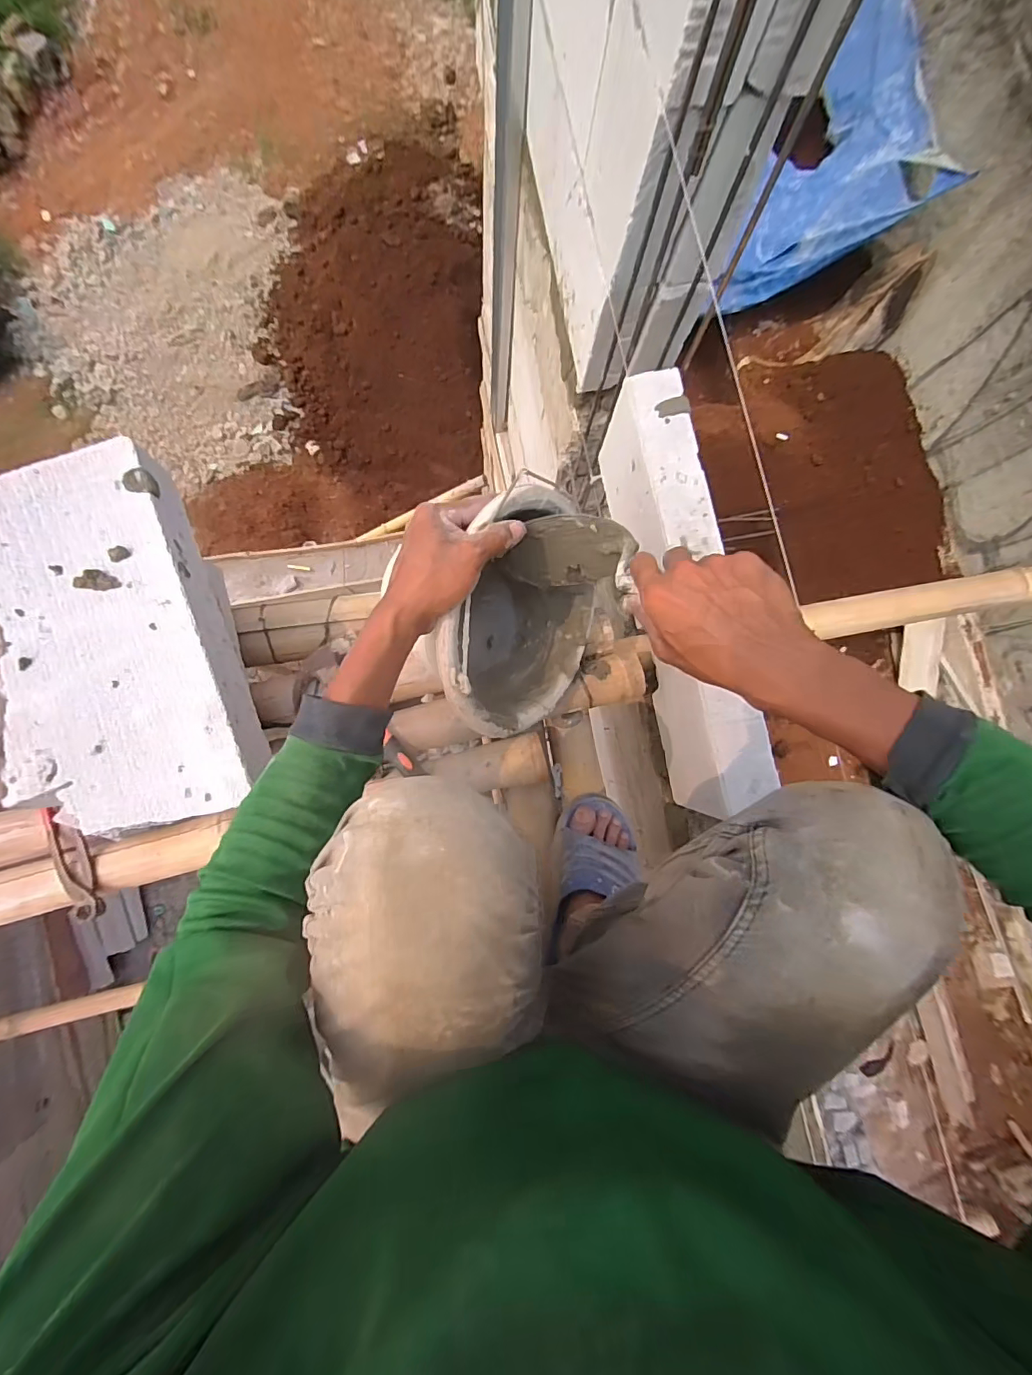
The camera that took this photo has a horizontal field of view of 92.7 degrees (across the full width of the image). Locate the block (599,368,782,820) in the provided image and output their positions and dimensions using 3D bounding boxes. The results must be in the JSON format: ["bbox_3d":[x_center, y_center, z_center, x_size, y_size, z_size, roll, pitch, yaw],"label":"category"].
[{"bbox_3d":[0.231,-0.127,0.722,0.075,0.192,0.581,-11,85,-5],"label":"block"}]

